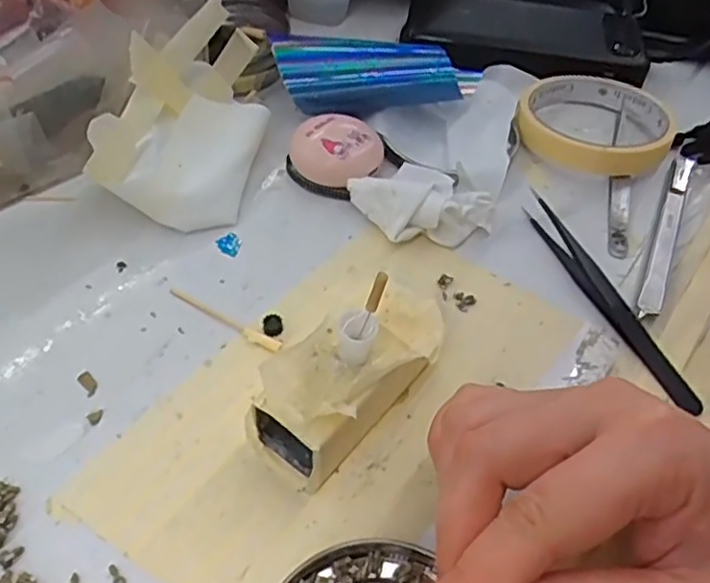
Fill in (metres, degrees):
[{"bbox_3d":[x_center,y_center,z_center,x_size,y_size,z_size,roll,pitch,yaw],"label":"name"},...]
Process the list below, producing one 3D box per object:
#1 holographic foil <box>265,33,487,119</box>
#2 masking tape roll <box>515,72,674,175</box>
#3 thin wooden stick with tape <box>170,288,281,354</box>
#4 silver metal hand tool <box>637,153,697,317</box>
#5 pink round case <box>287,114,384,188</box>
[{"bbox_3d":[0.012,-0.123,0.373,0.114,0.040,0.033,6,49,0],"label":"holographic foil"},{"bbox_3d":[0.140,-0.103,0.395,0.085,0.023,0.089,13,49,6],"label":"masking tape roll"},{"bbox_3d":[-0.057,0.011,0.291,0.060,0.004,0.006,27,52,17],"label":"thin wooden stick with tape"},{"bbox_3d":[0.161,-0.033,0.345,0.012,0.005,0.135,23,51,14],"label":"silver metal hand tool"},{"bbox_3d":[-0.009,-0.074,0.356,0.045,0.023,0.043,3,49,-3],"label":"pink round case"}]

